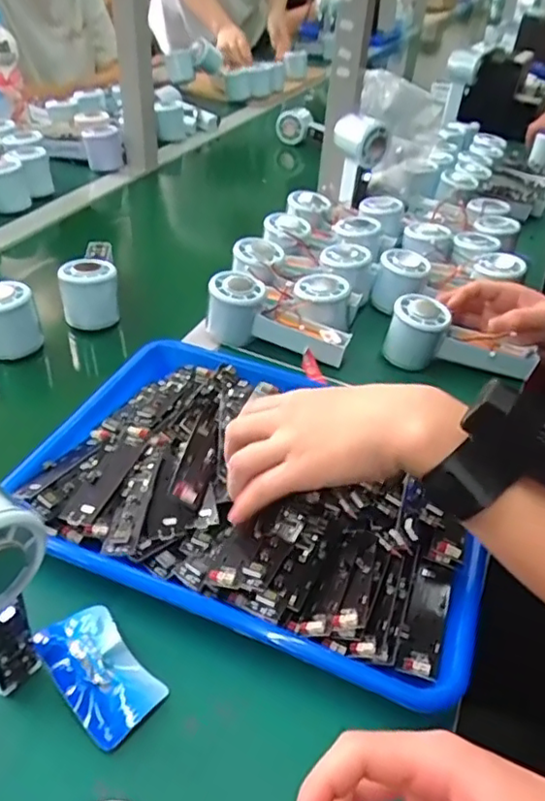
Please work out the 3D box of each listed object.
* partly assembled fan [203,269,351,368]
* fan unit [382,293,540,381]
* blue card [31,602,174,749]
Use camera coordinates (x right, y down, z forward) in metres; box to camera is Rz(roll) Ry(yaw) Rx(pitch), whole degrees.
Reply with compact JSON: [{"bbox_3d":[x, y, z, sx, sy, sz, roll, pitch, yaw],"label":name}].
[{"bbox_3d":[0.008,-0.088,0.617,0.146,0.057,0.054,13,40,11],"label":"partly assembled fan"},{"bbox_3d":[0.189,-0.057,0.607,0.147,0.063,0.051,14,41,12],"label":"fan unit"},{"bbox_3d":[-0.104,0.157,0.358,0.045,0.011,0.085,-31,52,-31],"label":"blue card"}]

